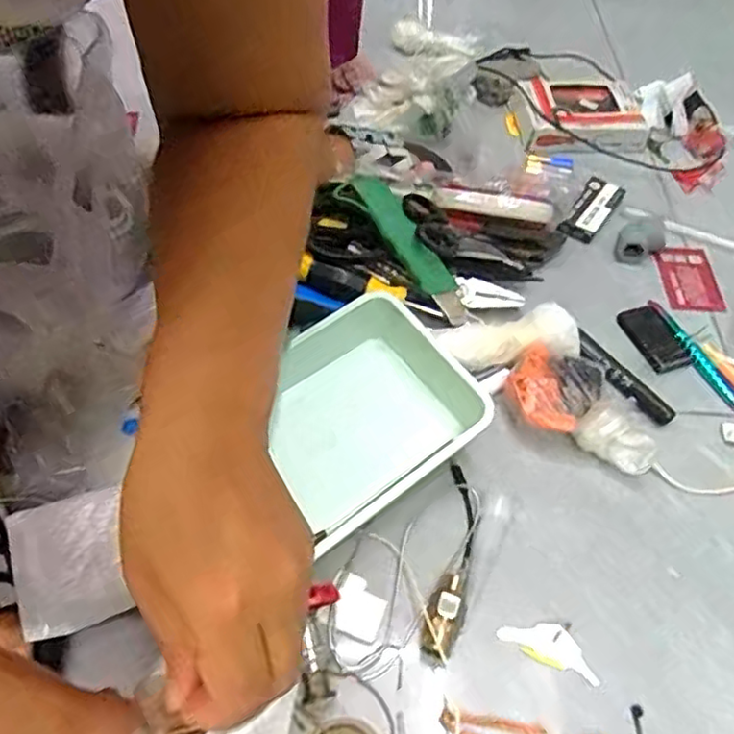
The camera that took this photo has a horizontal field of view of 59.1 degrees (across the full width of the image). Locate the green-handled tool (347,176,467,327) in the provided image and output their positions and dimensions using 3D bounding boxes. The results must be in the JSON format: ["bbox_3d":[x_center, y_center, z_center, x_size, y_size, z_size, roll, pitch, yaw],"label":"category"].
[{"bbox_3d":[0.041,-0.104,0.556,0.028,0.024,0.151,-35,89,-25],"label":"green-handled tool"}]

